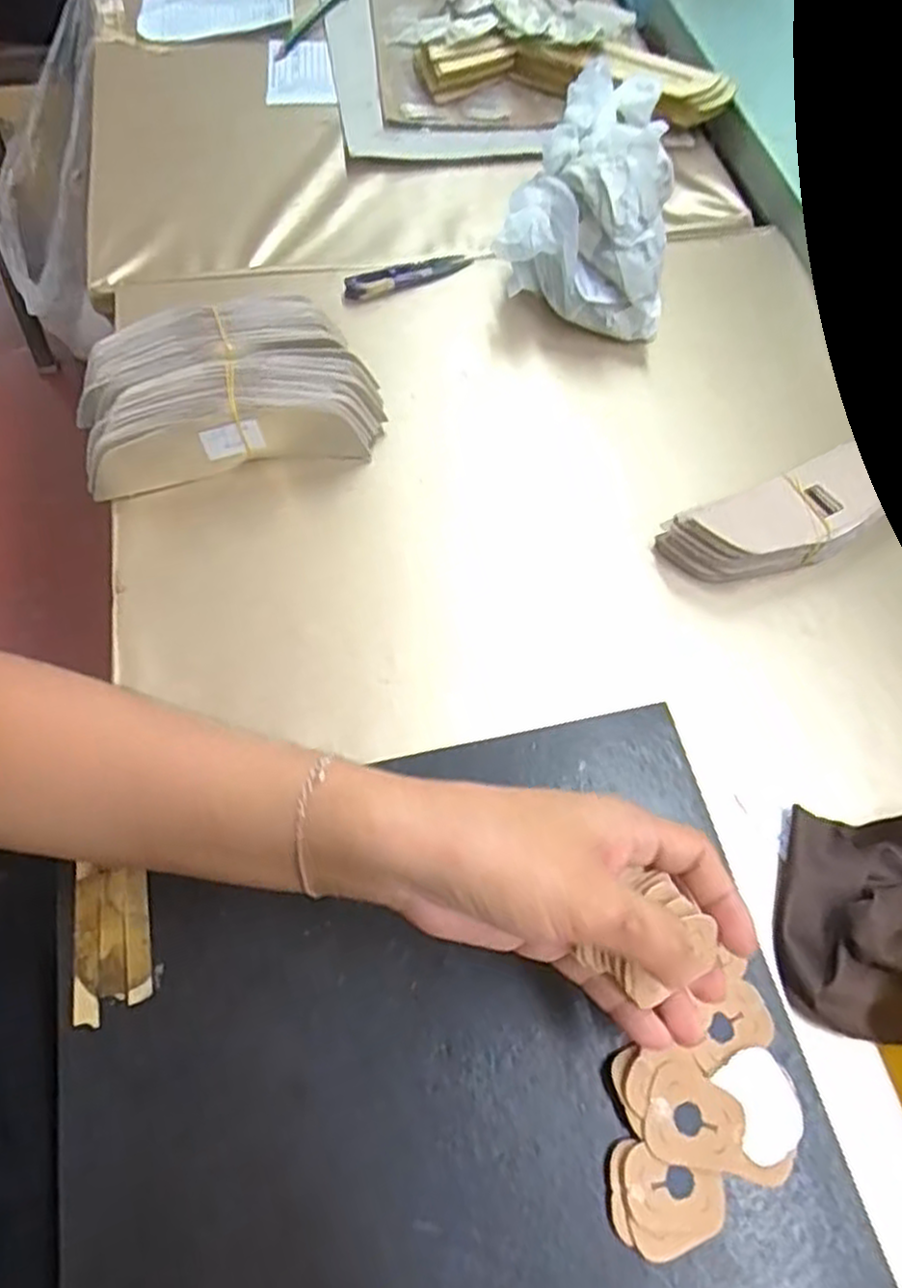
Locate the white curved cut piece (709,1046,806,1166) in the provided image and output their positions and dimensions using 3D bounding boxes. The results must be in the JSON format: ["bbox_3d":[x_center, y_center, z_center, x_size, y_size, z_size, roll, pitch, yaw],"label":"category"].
[{"bbox_3d":[0.128,0.189,0.304,0.031,0.005,0.039,-19,66,-11],"label":"white curved cut piece"}]

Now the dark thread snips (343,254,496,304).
[{"bbox_3d":[-0.024,-0.281,0.561,0.122,0.015,0.022,-25,67,-14],"label":"dark thread snips"}]

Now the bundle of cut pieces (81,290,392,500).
[{"bbox_3d":[-0.139,-0.159,0.469,0.182,0.058,0.104,-12,64,-8],"label":"bundle of cut pieces"}]

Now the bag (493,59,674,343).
[{"bbox_3d":[0.097,-0.321,0.538,0.120,0.101,0.172,5,63,0],"label":"bag"}]

